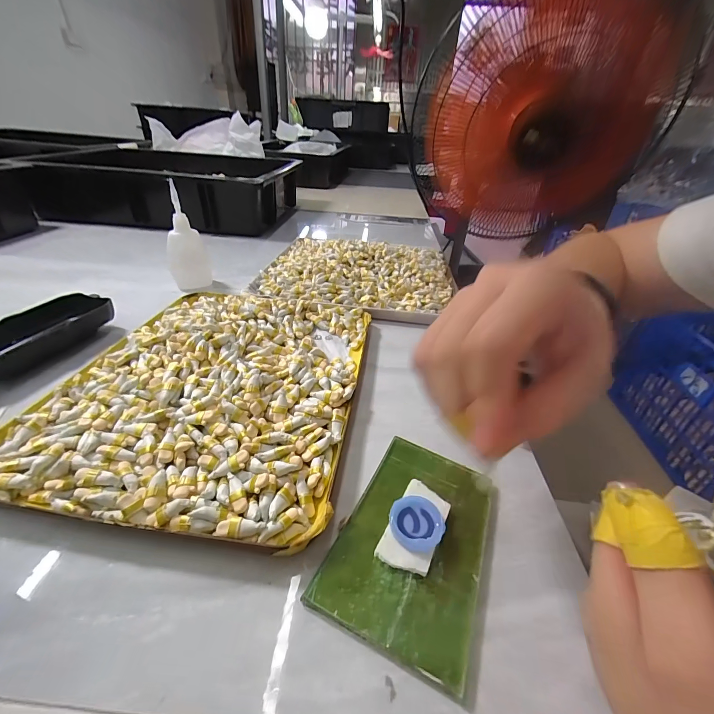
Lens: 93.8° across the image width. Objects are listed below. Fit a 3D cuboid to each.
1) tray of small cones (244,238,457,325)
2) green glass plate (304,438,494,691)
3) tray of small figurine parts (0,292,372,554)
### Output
[{"bbox_3d":[0.005,-0.117,0.435,0.234,0.031,0.205,9,36,7],"label":"tray of small cones"},{"bbox_3d":[0.030,0.088,0.170,0.066,0.011,0.103,19,38,20],"label":"green glass plate"},{"bbox_3d":[-0.100,0.010,0.252,0.197,0.025,0.235,7,35,4],"label":"tray of small figurine parts"}]

